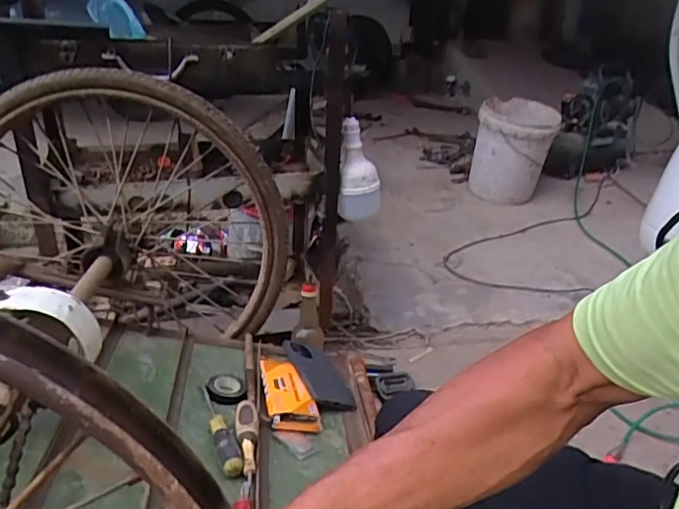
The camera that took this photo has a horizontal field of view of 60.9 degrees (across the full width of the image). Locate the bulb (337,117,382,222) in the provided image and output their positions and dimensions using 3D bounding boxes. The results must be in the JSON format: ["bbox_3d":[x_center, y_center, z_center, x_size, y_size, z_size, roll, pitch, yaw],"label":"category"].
[{"bbox_3d":[0.043,-0.206,1.420,0.101,0.234,0.096,-5,-2,-11],"label":"bulb"}]

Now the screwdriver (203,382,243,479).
[{"bbox_3d":[-0.160,0.232,0.782,0.029,0.032,0.170,-7,25,-20],"label":"screwdriver"}]

